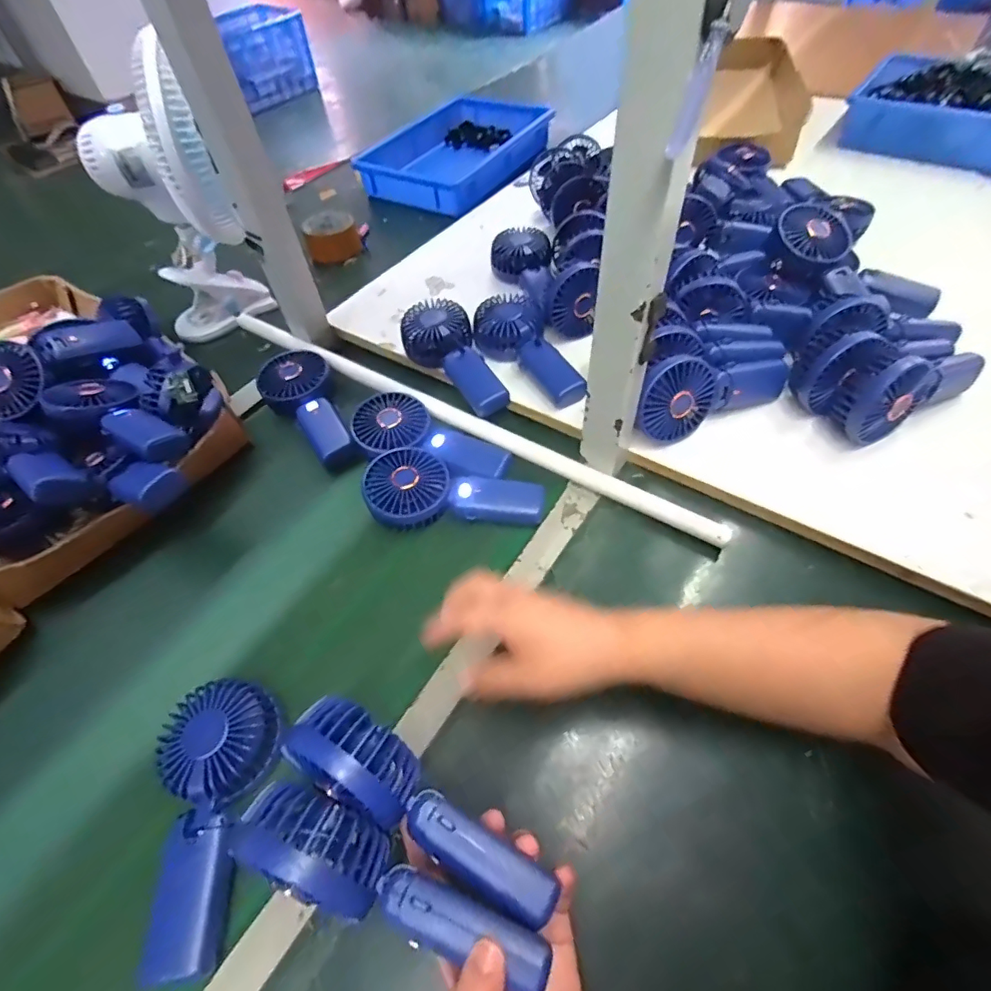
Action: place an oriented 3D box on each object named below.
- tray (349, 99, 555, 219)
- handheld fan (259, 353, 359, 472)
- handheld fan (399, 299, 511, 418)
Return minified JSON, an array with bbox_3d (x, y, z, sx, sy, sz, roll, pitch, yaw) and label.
[{"bbox_3d":[-0.066,-0.694,1.034,0.240,0.066,0.404,27,60,21],"label":"tray"},{"bbox_3d":[-0.215,-0.107,0.614,0.090,0.038,0.190,-32,59,-19],"label":"handheld fan"},{"bbox_3d":[-0.052,-0.163,0.613,0.081,0.050,0.168,-21,56,-12],"label":"handheld fan"}]

